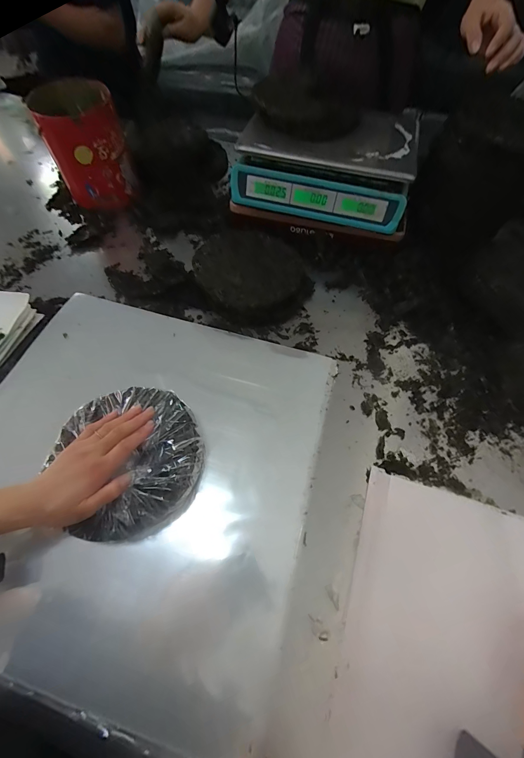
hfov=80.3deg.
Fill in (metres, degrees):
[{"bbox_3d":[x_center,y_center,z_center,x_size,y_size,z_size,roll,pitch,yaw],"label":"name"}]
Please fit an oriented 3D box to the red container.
[{"bbox_3d":[-0.351,-0.468,0.626,0.138,0.188,0.160,-27,65,-15],"label":"red container"}]

